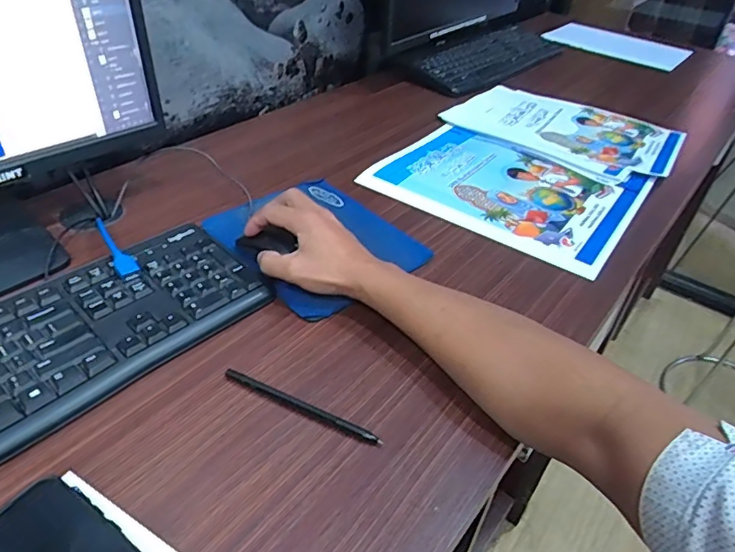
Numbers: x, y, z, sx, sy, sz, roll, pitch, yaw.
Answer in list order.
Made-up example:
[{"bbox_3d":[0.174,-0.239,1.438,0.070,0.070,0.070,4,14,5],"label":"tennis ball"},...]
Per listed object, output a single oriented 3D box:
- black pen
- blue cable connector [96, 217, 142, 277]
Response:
[{"bbox_3d":[-0.053,0.101,0.411,0.139,0.008,0.009,21,42,16],"label":"black pen"},{"bbox_3d":[-0.246,-0.029,0.514,0.019,0.013,0.093,-21,48,-30],"label":"blue cable connector"}]

